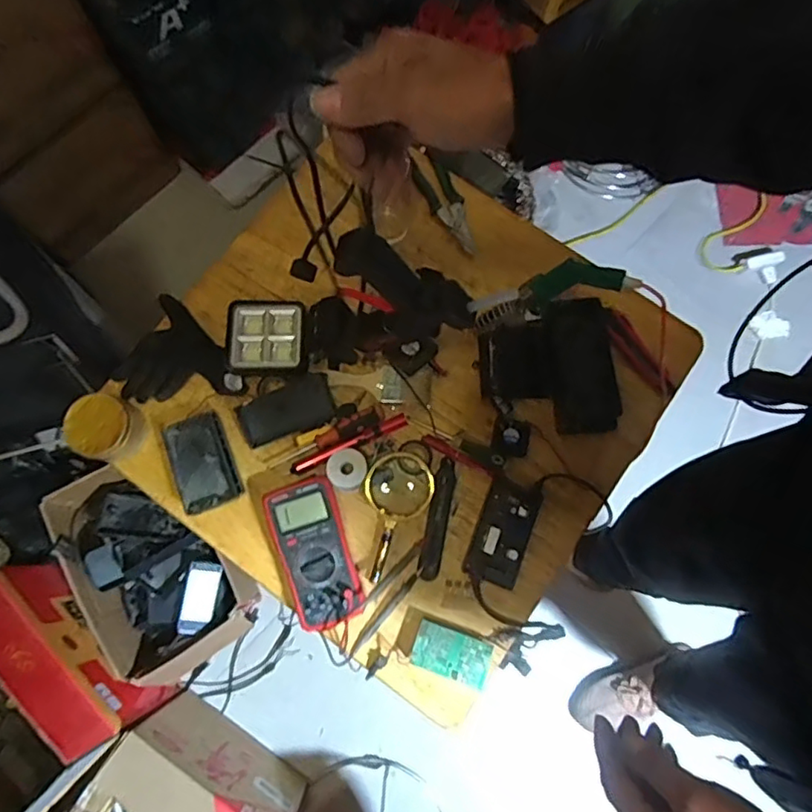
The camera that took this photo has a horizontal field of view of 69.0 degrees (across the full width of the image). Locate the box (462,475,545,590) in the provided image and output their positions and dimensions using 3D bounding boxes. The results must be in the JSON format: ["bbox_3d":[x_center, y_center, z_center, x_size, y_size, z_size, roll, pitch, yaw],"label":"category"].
[{"bbox_3d":[0.129,0.168,0.783,0.070,0.048,0.141,22,77,5],"label":"box"}]

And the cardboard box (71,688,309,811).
[{"bbox_3d":[-0.389,0.750,1.068,0.331,0.334,0.233,33,78,7],"label":"cardboard box"}]

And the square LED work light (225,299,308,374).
[{"bbox_3d":[-0.195,-0.096,0.842,0.113,0.043,0.105,-1,76,-1],"label":"square LED work light"}]

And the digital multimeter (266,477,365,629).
[{"bbox_3d":[-0.119,0.190,0.769,0.090,0.047,0.193,-17,77,-5],"label":"digital multimeter"}]

